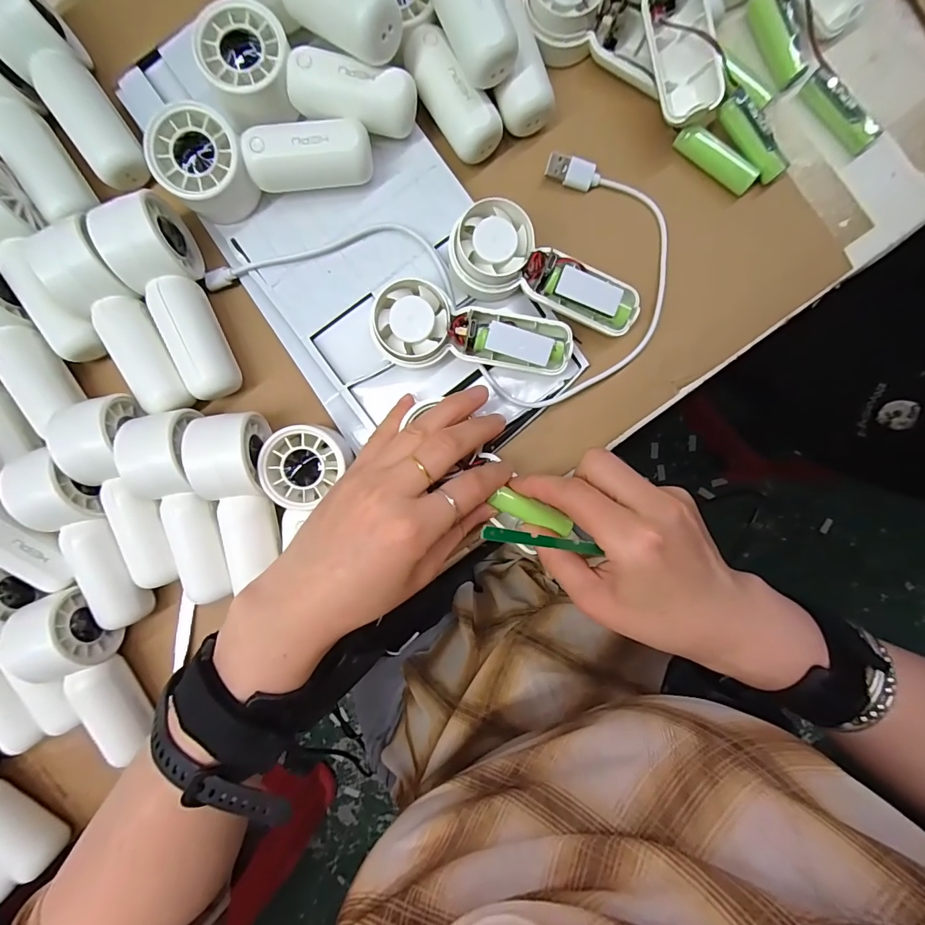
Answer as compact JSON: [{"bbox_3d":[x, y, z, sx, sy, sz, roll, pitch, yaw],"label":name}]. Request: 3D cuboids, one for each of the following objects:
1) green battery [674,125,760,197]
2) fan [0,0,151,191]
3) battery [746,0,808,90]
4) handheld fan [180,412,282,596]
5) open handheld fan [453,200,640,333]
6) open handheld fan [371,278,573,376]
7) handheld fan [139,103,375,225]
[{"bbox_3d":[0.144,-0.173,0.250,0.049,0.015,0.011,40,93,1],"label":"green battery"},{"bbox_3d":[-0.222,-0.209,0.253,0.031,0.044,0.110,-30,105,3],"label":"fan"},{"bbox_3d":[0.178,-0.240,0.247,0.012,0.014,0.050,-29,90,3],"label":"battery"},{"bbox_3d":[-0.125,0.020,0.253,0.035,0.040,0.095,-4,105,3],"label":"handheld fan"},{"bbox_3d":[0.048,-0.108,0.247,0.107,0.034,0.043,16,92,2],"label":"open handheld fan"},{"bbox_3d":[0.007,-0.074,0.247,0.107,0.031,0.043,3,92,3],"label":"open handheld fan"},{"bbox_3d":[-0.106,-0.165,0.236,0.108,0.034,0.042,-11,91,3],"label":"handheld fan"}]

